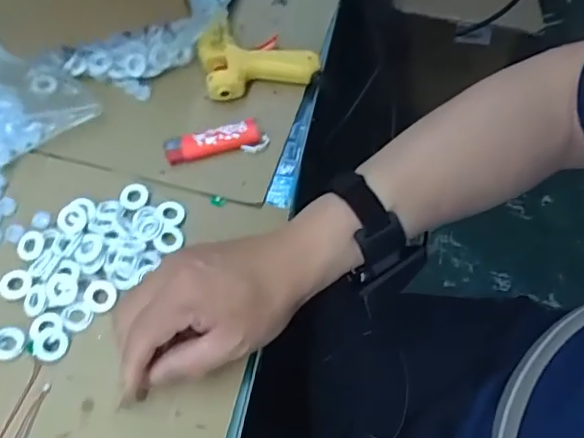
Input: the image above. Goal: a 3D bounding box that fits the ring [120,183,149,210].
[{"bbox_3d":[-0.130,-0.019,0.463,0.023,0.004,0.023,0,64,0],"label":"ring"}]

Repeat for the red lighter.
[{"bbox_3d":[-0.068,-0.067,0.490,0.082,0.013,0.025,-18,65,-8],"label":"red lighter"}]

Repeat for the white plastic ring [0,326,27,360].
[{"bbox_3d":[-0.206,0.090,0.407,0.024,0.005,0.024,0,64,0],"label":"white plastic ring"}]

